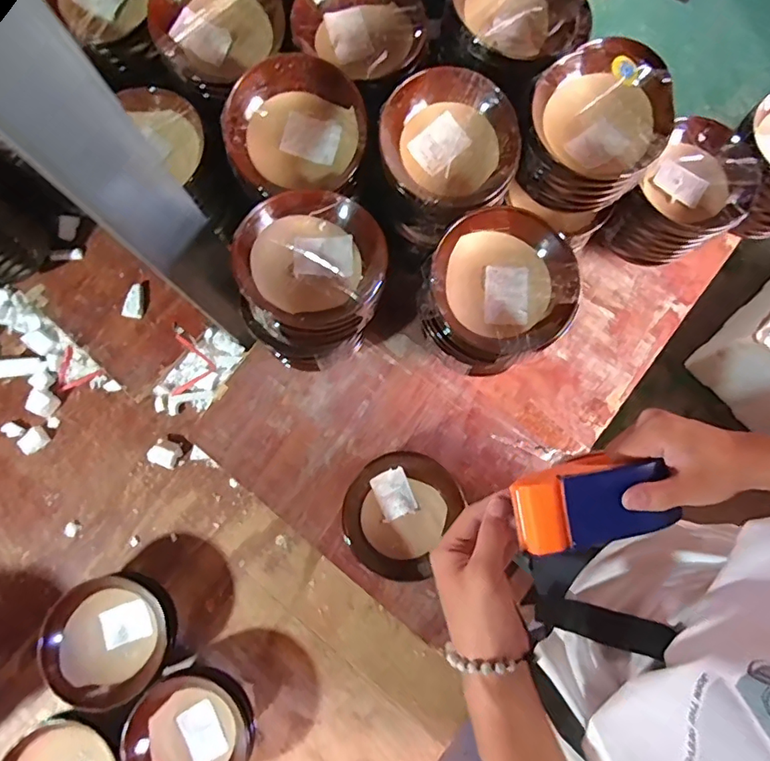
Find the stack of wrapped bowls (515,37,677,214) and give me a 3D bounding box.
[{"bbox_3d":[0.247,-0.300,0.602,0.157,0.088,0.158,21,80,4],"label":"stack of wrapped bowls"}]

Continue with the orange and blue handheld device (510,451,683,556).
[{"bbox_3d":[0.174,0.103,0.420,0.132,0.045,0.069,-12,79,-2],"label":"orange and blue handheld device"}]

